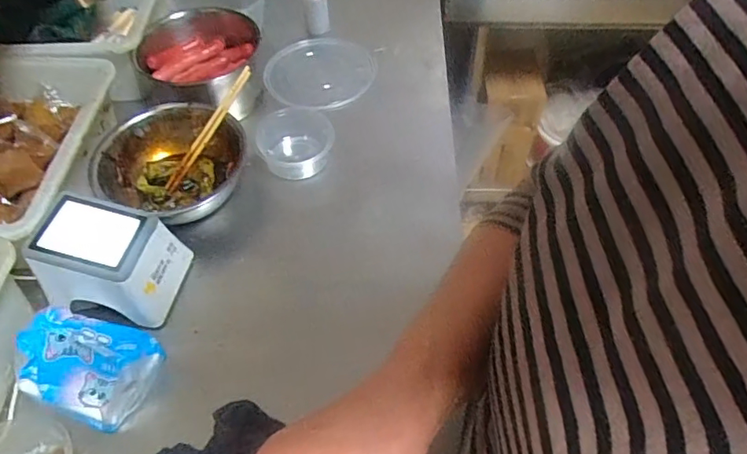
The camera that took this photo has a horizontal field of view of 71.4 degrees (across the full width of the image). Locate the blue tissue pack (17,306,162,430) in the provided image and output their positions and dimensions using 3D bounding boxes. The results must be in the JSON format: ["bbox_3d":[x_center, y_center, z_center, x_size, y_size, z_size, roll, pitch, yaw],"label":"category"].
[{"bbox_3d":[-0.280,0.130,0.511,0.126,0.061,0.097,18,56,13],"label":"blue tissue pack"}]

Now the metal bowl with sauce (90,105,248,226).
[{"bbox_3d":[-0.250,-0.077,0.655,0.177,0.072,0.173,0,54,0],"label":"metal bowl with sauce"}]

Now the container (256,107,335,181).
[{"bbox_3d":[-0.101,-0.115,0.712,0.106,0.052,0.111,0,54,0],"label":"container"}]

